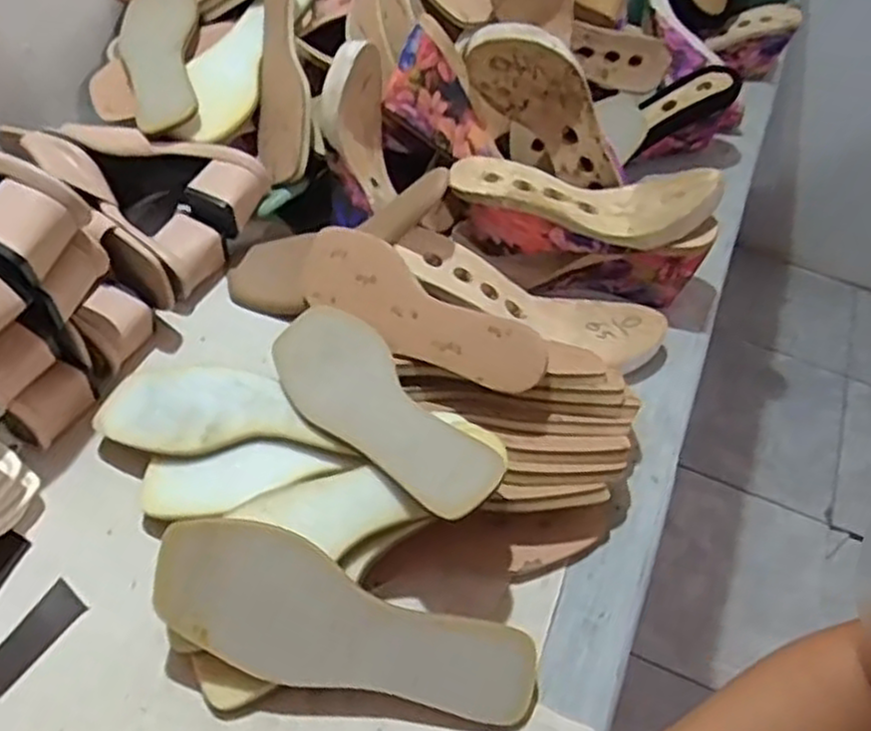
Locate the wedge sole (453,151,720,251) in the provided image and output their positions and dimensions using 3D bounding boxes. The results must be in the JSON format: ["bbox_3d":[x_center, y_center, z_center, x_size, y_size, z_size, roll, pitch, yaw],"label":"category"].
[{"bbox_3d":[0.131,-0.160,0.692,0.232,0.044,0.083,11,52,3],"label":"wedge sole"}]

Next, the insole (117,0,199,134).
[{"bbox_3d":[-0.277,-0.307,0.763,0.082,0.018,0.226,-17,61,7],"label":"insole"}]

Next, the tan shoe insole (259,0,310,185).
[{"bbox_3d":[-0.152,-0.290,0.749,0.020,0.069,0.230,8,76,-48],"label":"tan shoe insole"}]

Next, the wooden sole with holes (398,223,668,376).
[{"bbox_3d":[0.085,-0.058,0.678,0.250,0.044,0.078,20,51,-13],"label":"wooden sole with holes"}]

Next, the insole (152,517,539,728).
[{"bbox_3d":[-0.057,0.170,0.491,0.246,0.008,0.082,24,76,-2],"label":"insole"}]

